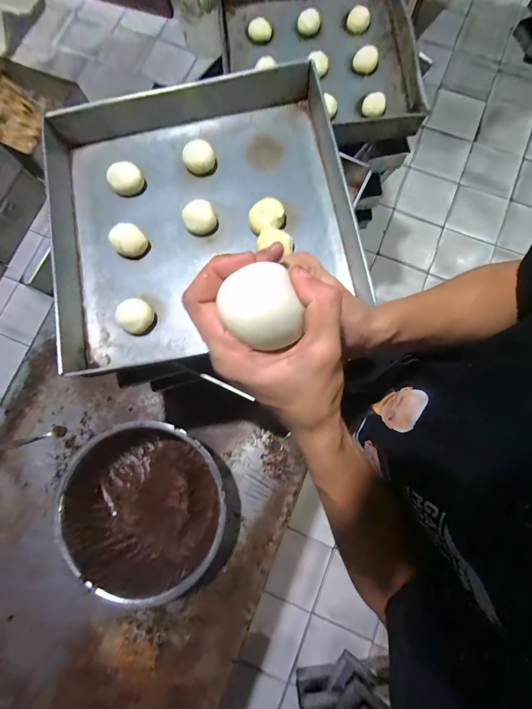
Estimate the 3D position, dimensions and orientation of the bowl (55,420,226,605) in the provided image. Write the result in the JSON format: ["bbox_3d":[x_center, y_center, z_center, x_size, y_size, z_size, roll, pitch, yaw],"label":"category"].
[{"bbox_3d":[-0.265,0.330,0.647,0.346,0.166,0.335,0,80,0],"label":"bowl"}]

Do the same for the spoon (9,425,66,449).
[{"bbox_3d":[-0.589,0.216,0.734,0.152,0.020,0.029,-16,80,-2],"label":"spoon"}]

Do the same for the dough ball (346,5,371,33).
[{"bbox_3d":[0.233,-0.844,0.714,0.052,0.040,0.032,2,80,1],"label":"dough ball"}]

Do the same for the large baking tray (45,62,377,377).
[{"bbox_3d":[-0.116,-0.249,0.482,0.504,0.080,0.495,-13,80,-3],"label":"large baking tray"}]

